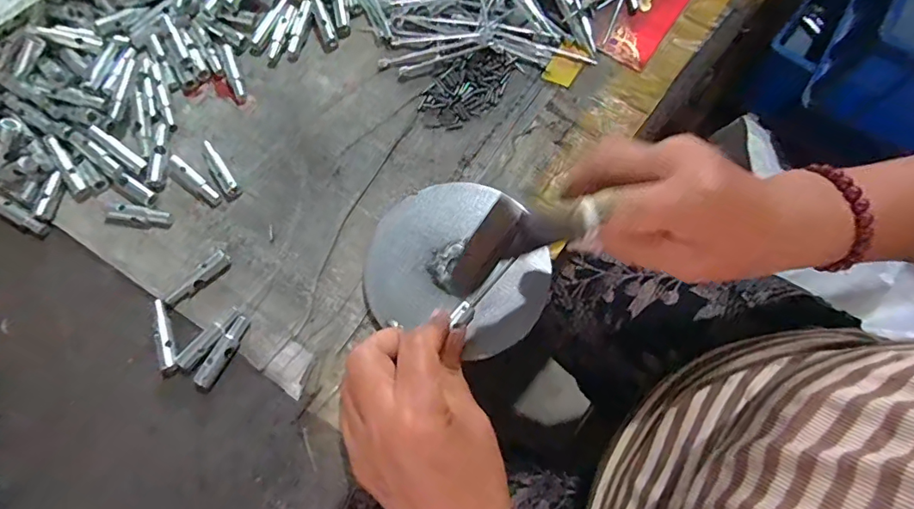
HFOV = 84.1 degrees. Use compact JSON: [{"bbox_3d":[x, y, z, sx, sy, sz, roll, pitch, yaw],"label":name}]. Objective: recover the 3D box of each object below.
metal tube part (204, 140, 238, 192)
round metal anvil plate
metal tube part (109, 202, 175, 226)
[{"bbox_3d":[-0.180,-0.067,0.381,0.009,0.004,0.048,-34,76,-8],"label":"metal tube part"},{"bbox_3d":[0.002,0.006,0.354,0.124,0.020,0.110,21,75,7],"label":"round metal anvil plate"},{"bbox_3d":[-0.236,-0.030,0.375,0.049,0.006,0.013,8,74,3],"label":"metal tube part"}]

